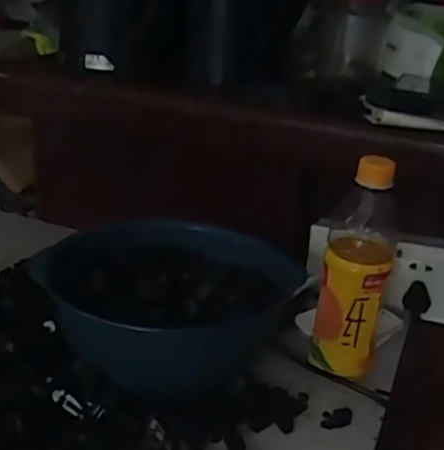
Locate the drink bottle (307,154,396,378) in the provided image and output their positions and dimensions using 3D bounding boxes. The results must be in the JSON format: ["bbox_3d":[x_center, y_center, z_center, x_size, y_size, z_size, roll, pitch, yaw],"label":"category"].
[{"bbox_3d":[0.119,0.039,0.578,0.054,0.202,0.059,11,23,9],"label":"drink bottle"}]

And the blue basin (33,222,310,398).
[{"bbox_3d":[-0.050,0.071,0.594,0.176,0.091,0.219,12,22,19],"label":"blue basin"}]

